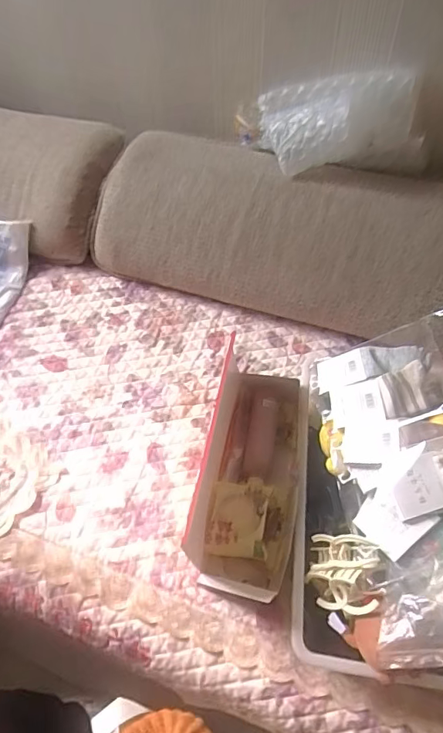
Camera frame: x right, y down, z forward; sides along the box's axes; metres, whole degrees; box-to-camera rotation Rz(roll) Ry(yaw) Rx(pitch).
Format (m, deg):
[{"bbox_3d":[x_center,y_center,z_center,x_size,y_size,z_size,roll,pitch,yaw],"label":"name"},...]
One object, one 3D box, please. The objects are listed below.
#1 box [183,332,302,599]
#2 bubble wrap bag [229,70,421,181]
[{"bbox_3d":[0.051,0.191,0.789,0.152,0.105,0.371,10,55,8],"label":"box"},{"bbox_3d":[0.228,-0.491,0.970,0.412,0.170,0.131,9,55,8],"label":"bubble wrap bag"}]

